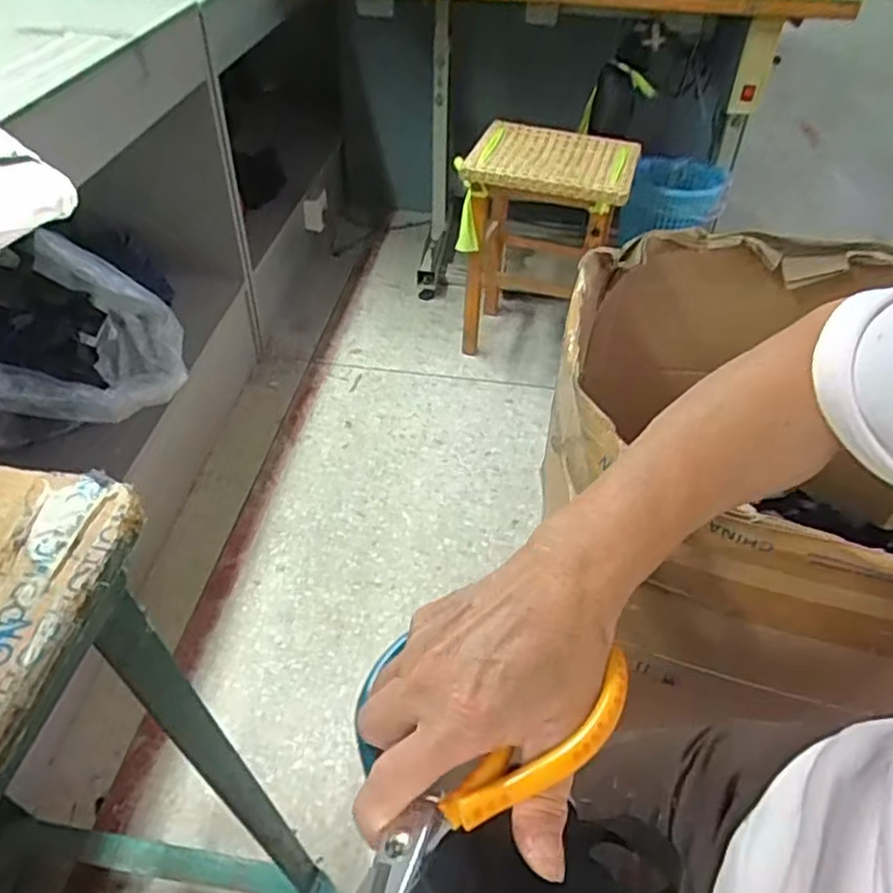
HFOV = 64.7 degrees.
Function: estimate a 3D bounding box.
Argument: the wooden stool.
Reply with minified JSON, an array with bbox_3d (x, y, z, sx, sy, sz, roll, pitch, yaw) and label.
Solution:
[{"bbox_3d":[0.208,-0.441,1.580,0.348,0.466,0.264,11,44,9],"label":"wooden stool"}]

